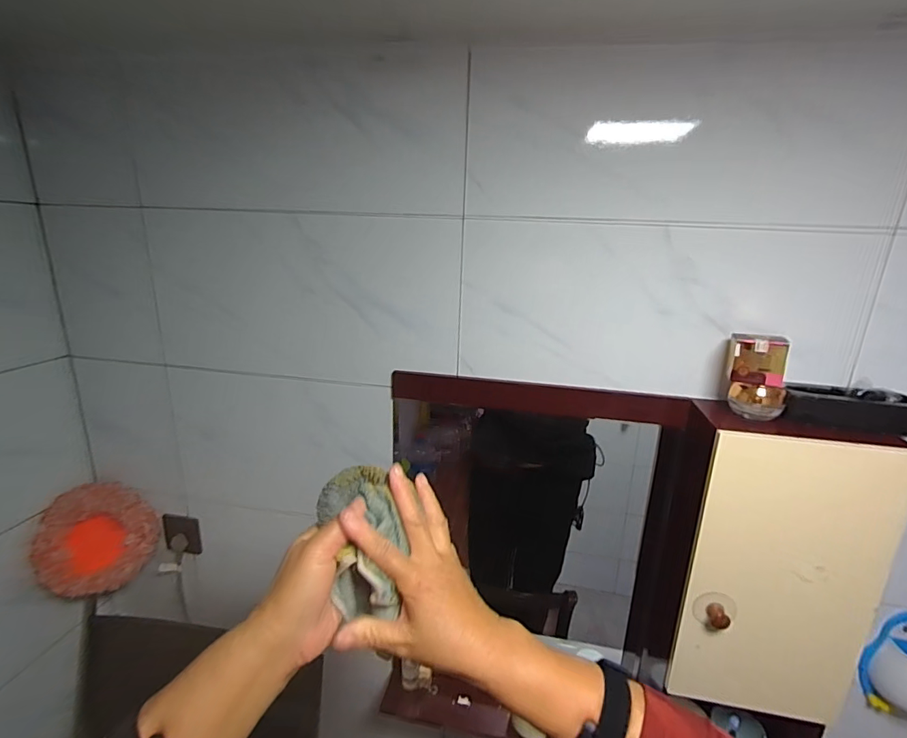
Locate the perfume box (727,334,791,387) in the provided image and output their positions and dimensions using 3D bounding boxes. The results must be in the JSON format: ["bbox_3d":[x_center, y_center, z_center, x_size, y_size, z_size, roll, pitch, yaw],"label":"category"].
[{"bbox_3d":[0.415,-0.014,0.626,0.066,0.065,0.031,9,18,21],"label":"perfume box"}]

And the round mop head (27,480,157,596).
[{"bbox_3d":[-0.785,0.374,1.014,0.220,0.232,0.062,-3,-12,-26],"label":"round mop head"}]

